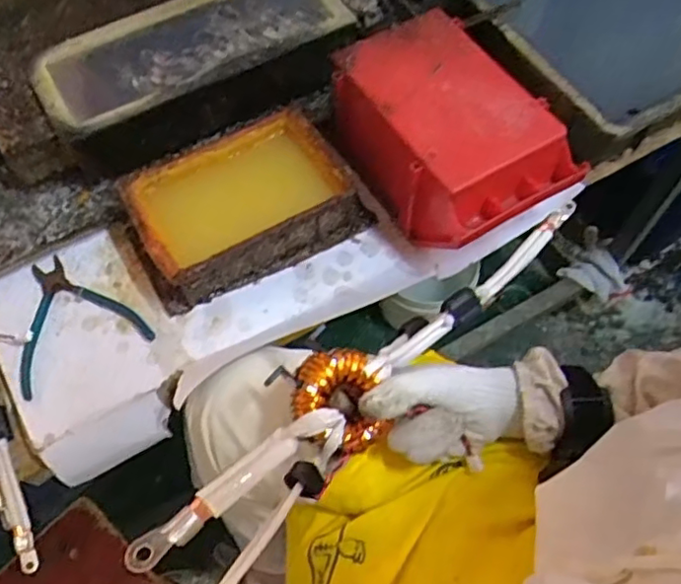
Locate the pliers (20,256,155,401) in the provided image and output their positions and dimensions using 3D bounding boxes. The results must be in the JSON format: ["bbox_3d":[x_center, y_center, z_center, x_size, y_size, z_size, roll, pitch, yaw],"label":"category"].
[{"bbox_3d":[-0.272,0.020,0.618,0.126,0.017,0.137,-28,65,-13],"label":"pliers"}]

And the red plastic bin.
[{"bbox_3d":[0.103,-0.161,0.633,0.154,0.102,0.243,-30,66,-14],"label":"red plastic bin"}]

